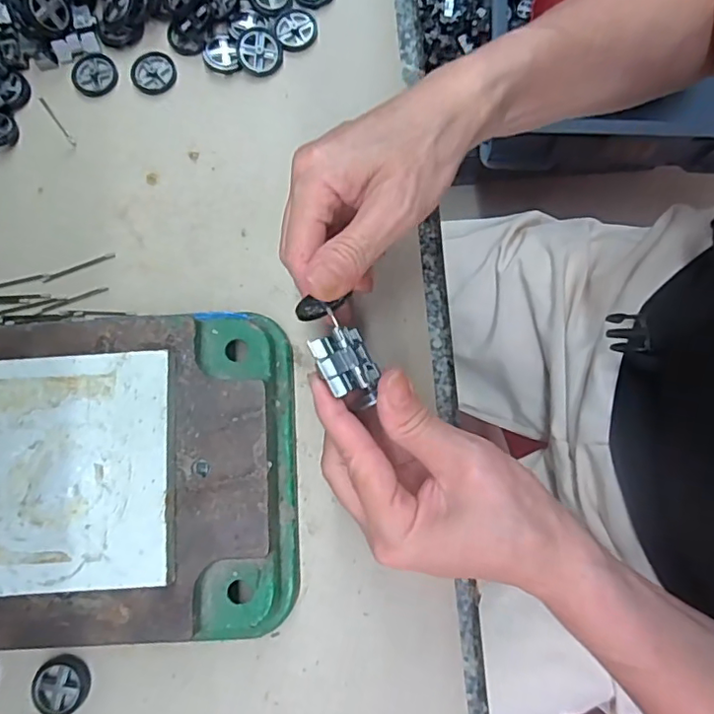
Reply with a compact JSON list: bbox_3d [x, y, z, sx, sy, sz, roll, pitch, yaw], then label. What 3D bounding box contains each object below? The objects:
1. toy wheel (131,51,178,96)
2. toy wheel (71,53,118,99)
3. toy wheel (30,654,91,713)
[{"bbox_3d":[-0.129,-0.180,0.351,0.027,0.005,0.025,0,80,1],"label":"toy wheel"},{"bbox_3d":[-0.167,-0.179,0.352,0.028,0.004,0.027,0,80,1],"label":"toy wheel"},{"bbox_3d":[-0.151,0.168,0.284,0.028,0.004,0.028,0,80,1],"label":"toy wheel"}]

